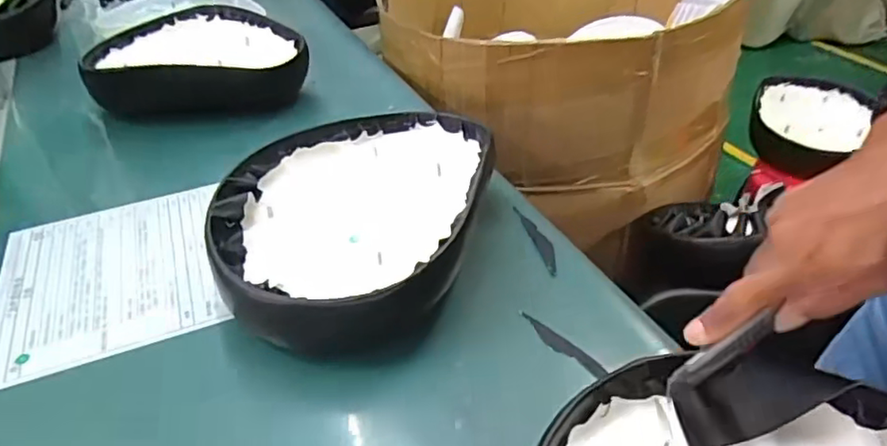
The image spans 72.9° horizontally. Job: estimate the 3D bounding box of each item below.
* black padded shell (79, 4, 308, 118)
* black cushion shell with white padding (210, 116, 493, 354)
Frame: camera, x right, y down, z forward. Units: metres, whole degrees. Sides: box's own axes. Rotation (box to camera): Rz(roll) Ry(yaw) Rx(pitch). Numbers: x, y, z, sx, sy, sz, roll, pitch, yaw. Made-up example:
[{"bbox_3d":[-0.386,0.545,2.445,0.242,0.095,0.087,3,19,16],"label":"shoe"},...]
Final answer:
[{"bbox_3d":[-0.329,-0.213,0.805,0.261,0.072,0.228,-20,42,-20],"label":"black padded shell"},{"bbox_3d":[-0.076,-0.009,0.536,0.214,0.080,0.286,8,39,10],"label":"black cushion shell with white padding"}]

